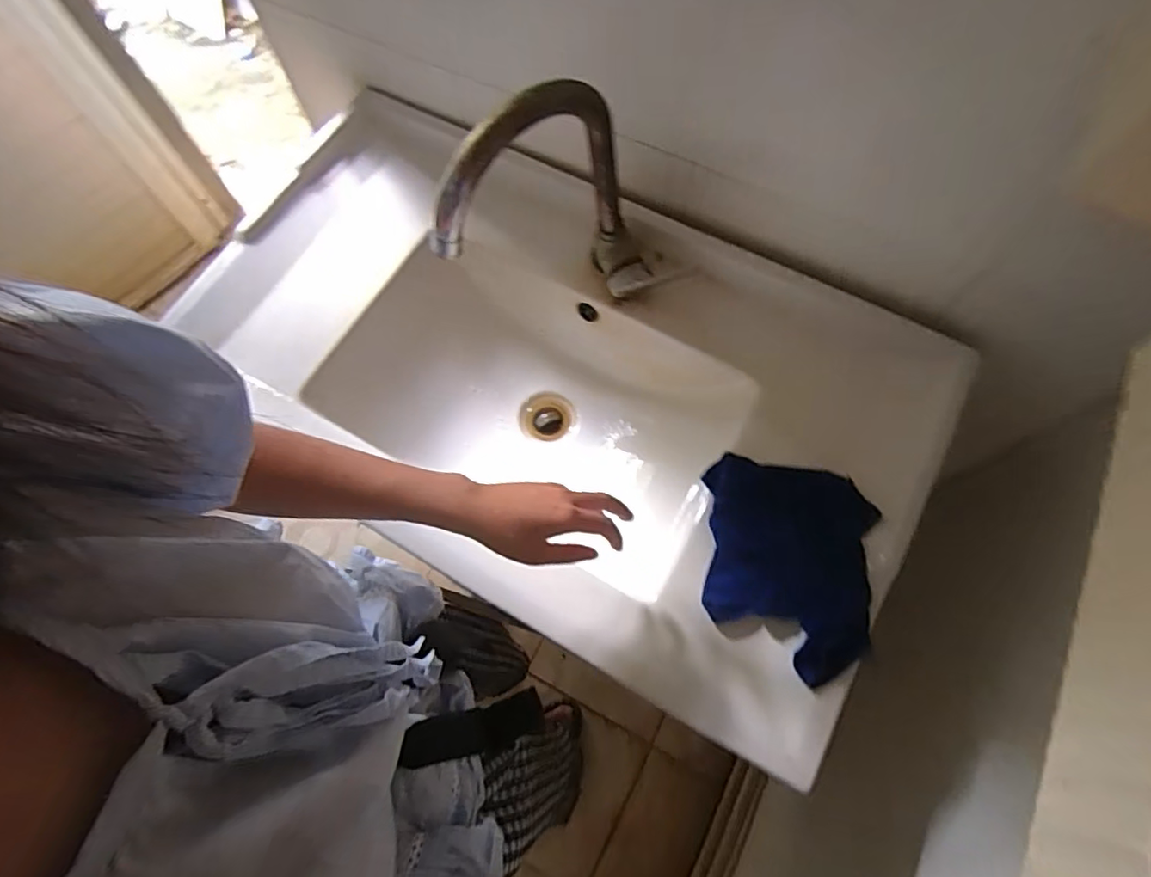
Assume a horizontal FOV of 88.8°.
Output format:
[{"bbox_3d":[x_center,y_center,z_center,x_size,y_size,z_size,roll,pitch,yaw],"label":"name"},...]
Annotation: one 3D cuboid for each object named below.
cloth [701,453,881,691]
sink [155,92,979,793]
[{"bbox_3d":[0.199,0.117,0.560,0.149,0.028,0.195,11,69,6],"label":"cloth"},{"bbox_3d":[-0.035,-0.053,0.697,0.783,0.184,0.463,28,71,12],"label":"sink"}]

